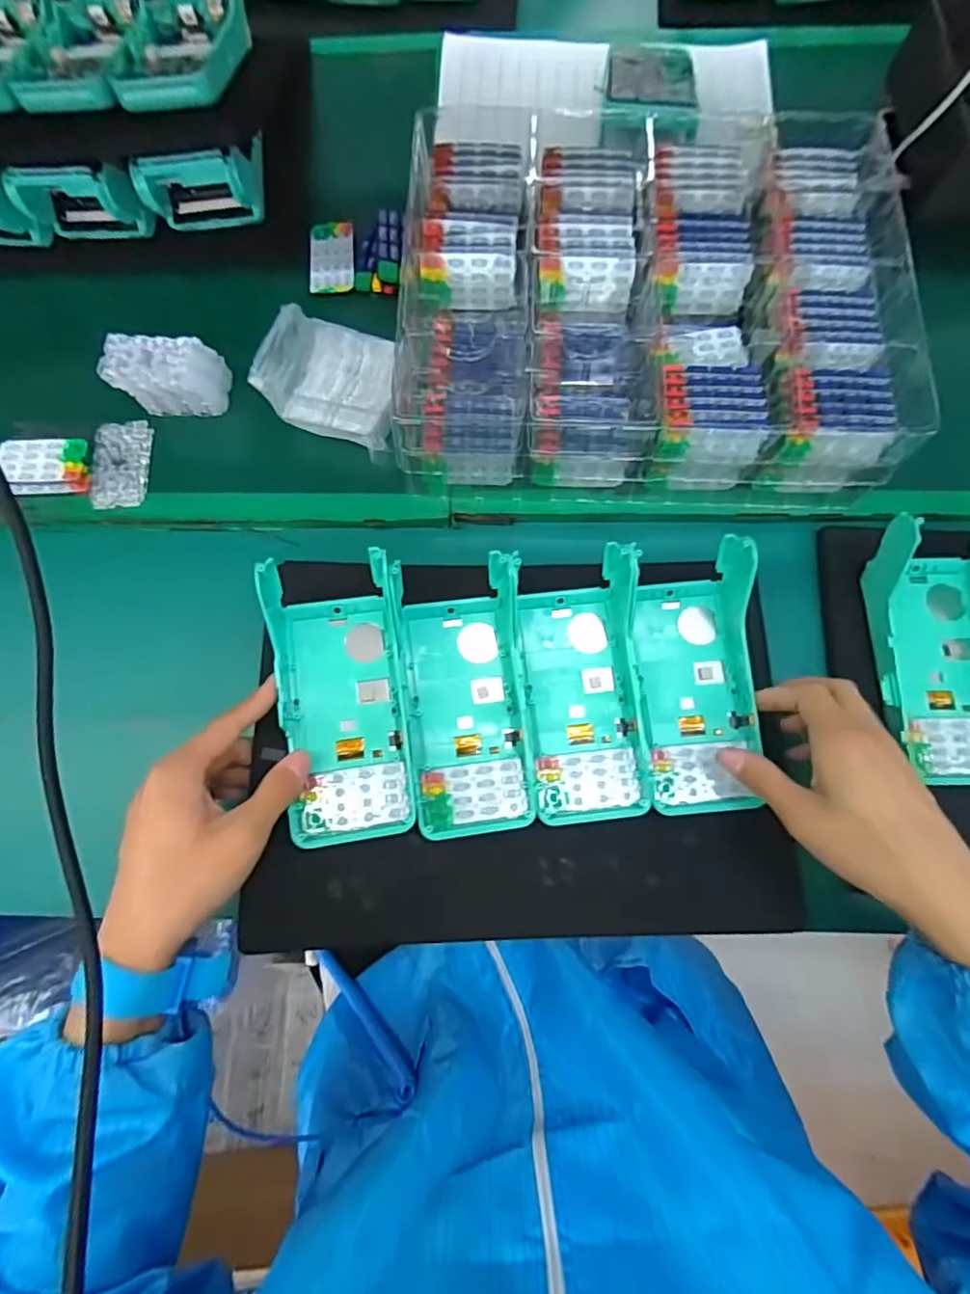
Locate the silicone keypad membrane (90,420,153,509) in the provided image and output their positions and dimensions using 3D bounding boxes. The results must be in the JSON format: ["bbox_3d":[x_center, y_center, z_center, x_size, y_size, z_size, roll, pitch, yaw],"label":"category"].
[{"bbox_3d":[-0.274,-0.139,0.423,0.038,0.011,0.071,0,76,1],"label":"silicone keypad membrane"}]

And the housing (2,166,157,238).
[{"bbox_3d":[-0.314,-0.342,0.437,0.084,0.058,0.035,5,76,3],"label":"housing"}]

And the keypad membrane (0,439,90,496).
[{"bbox_3d":[-0.325,-0.134,0.416,0.060,0.014,0.039,-4,88,-4],"label":"keypad membrane"}]

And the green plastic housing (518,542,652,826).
[{"bbox_3d":[0.064,0.025,0.362,0.074,0.049,0.165,-5,76,0],"label":"green plastic housing"}]

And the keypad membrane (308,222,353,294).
[{"bbox_3d":[-0.127,-0.324,0.466,0.036,0.009,0.062,-1,76,1],"label":"keypad membrane"}]

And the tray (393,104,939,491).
[{"bbox_3d":[0.105,-0.270,0.416,0.358,0.072,0.313,2,76,2],"label":"tray"}]

